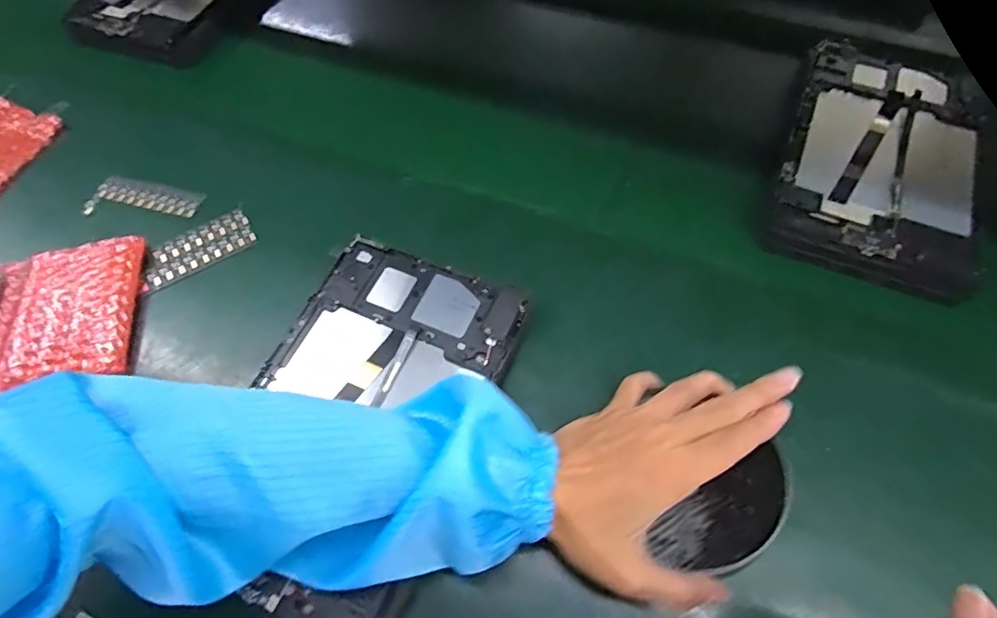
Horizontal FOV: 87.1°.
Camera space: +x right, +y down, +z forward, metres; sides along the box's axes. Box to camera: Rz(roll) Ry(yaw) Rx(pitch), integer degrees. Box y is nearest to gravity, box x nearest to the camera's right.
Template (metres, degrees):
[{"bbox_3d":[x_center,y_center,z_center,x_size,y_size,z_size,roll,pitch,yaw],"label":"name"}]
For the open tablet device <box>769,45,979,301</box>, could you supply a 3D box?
[{"bbox_3d":[0.323,-0.131,0.443,0.148,0.008,0.261,19,65,12],"label":"open tablet device"}]

